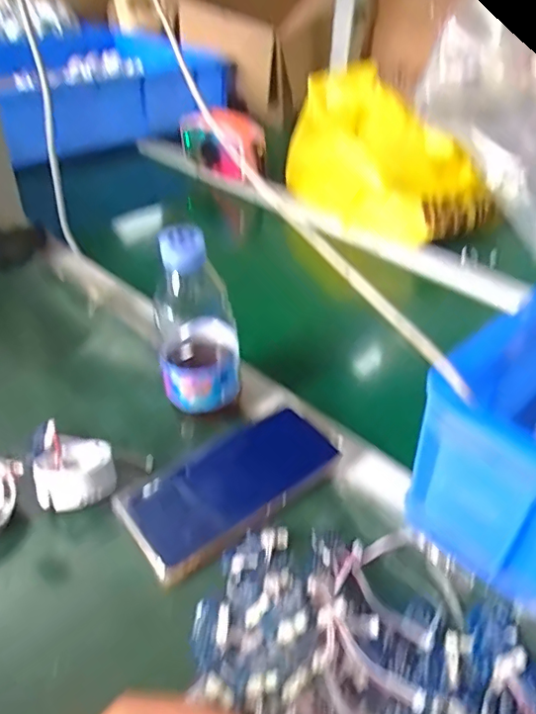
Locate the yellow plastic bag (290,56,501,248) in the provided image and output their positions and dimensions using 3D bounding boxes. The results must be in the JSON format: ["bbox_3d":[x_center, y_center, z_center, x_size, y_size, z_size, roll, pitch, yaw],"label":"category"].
[{"bbox_3d":[0.158,-0.291,0.812,0.181,0.144,0.326,-18,43,-23],"label":"yellow plastic bag"}]

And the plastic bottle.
[{"bbox_3d":[-0.055,-0.024,0.438,0.061,0.156,0.055,-4,40,-8],"label":"plastic bottle"}]

